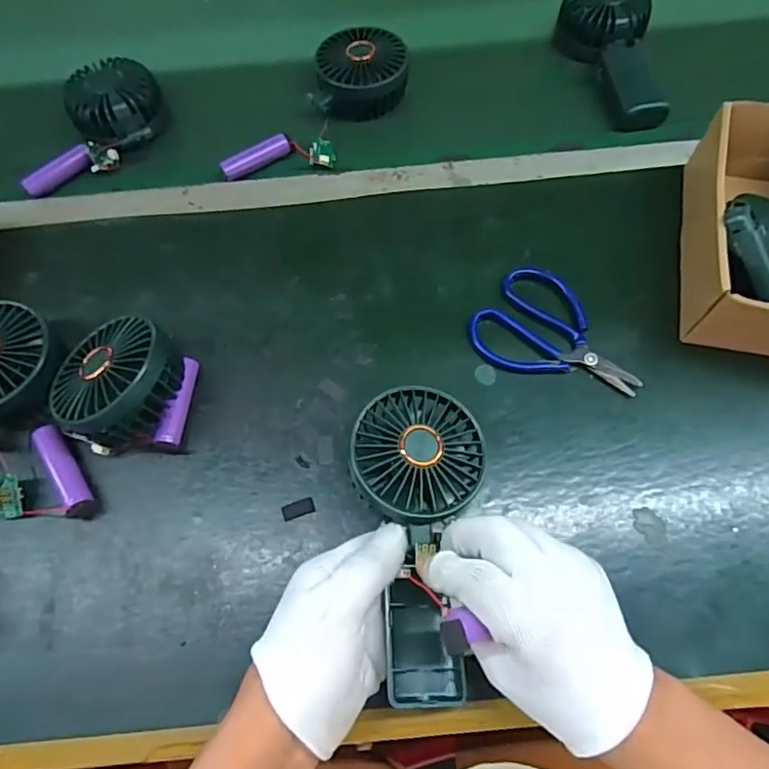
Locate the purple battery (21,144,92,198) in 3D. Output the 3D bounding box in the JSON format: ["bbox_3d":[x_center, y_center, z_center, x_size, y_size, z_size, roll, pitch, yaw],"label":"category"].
[{"bbox_3d":[-0.301,-0.196,0.508,0.064,0.015,0.021,-35,70,-12],"label":"purple battery"}]

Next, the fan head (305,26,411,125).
[{"bbox_3d":[-0.021,-0.296,0.527,0.084,0.042,0.076,7,67,5],"label":"fan head"}]

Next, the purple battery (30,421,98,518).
[{"bbox_3d":[-0.225,0.060,0.389,0.017,0.021,0.071,-30,69,-10],"label":"purple battery"}]

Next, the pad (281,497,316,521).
[{"bbox_3d":[-0.060,0.086,0.380,0.023,0.004,0.011,-19,67,-6],"label":"pad"}]

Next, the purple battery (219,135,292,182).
[{"bbox_3d":[-0.118,-0.210,0.508,0.068,0.012,0.017,-28,69,-9],"label":"purple battery"}]

